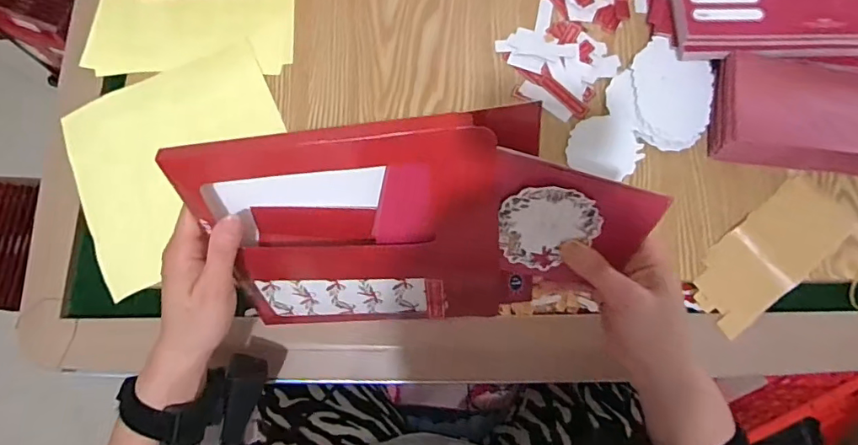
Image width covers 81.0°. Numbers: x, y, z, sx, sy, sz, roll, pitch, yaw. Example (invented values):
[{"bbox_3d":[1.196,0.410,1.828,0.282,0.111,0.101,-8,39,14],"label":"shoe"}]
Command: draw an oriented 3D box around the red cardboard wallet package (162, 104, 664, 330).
[{"bbox_3d":[-0.006,0.012,0.353,0.281,0.180,0.041,3,40,4],"label":"red cardboard wallet package"}]

